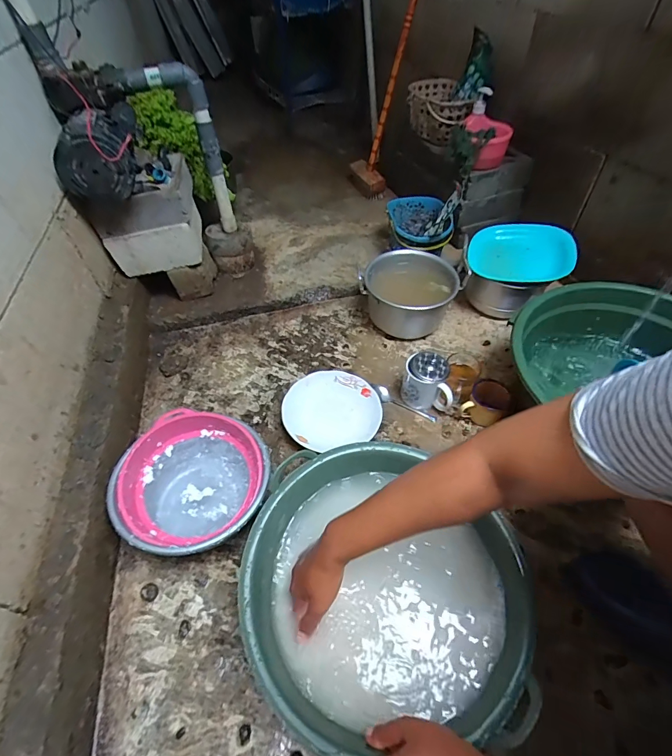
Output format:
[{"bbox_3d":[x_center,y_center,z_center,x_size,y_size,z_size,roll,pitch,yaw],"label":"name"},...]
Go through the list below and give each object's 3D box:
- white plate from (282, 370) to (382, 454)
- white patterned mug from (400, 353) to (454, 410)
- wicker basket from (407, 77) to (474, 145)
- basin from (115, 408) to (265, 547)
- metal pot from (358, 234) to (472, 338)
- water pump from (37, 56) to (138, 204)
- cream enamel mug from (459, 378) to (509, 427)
[{"bbox_3d":[-0.008,0.068,0.784,0.198,0.043,0.189,-1,51,1],"label":"white plate"},{"bbox_3d":[0.189,0.010,0.794,0.099,0.104,0.077,6,51,7],"label":"white patterned mug"},{"bbox_3d":[0.299,-0.800,1.157,0.144,0.104,0.276,-7,51,-3],"label":"wicker basket"},{"bbox_3d":[-0.229,0.175,0.641,0.199,0.120,0.200,-1,51,1],"label":"basin"},{"bbox_3d":[0.183,-0.202,0.937,0.222,0.146,0.211,-1,51,1],"label":"metal pot"},{"bbox_3d":[-0.451,-0.452,0.719,0.153,0.165,0.207,-18,52,-12],"label":"water pump"},{"bbox_3d":[0.300,0.054,0.771,0.073,0.076,0.067,-1,51,1],"label":"cream enamel mug"}]

